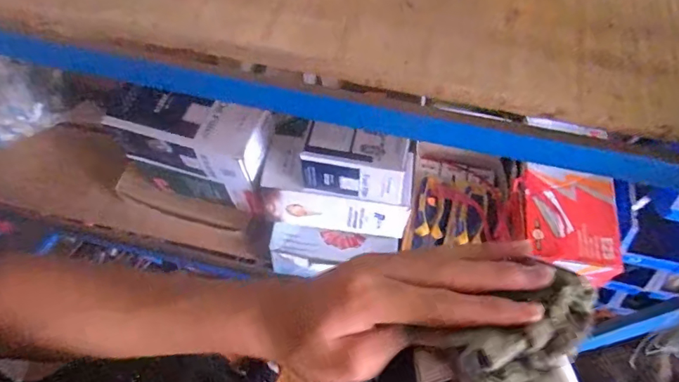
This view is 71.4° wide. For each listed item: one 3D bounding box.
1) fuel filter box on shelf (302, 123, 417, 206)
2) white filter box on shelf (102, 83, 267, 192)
[{"bbox_3d":[0.029,-0.032,0.627,0.146,0.091,0.059,13,64,5],"label":"fuel filter box on shelf"},{"bbox_3d":[-0.216,-0.082,0.684,0.221,0.096,0.090,13,64,5],"label":"white filter box on shelf"}]

